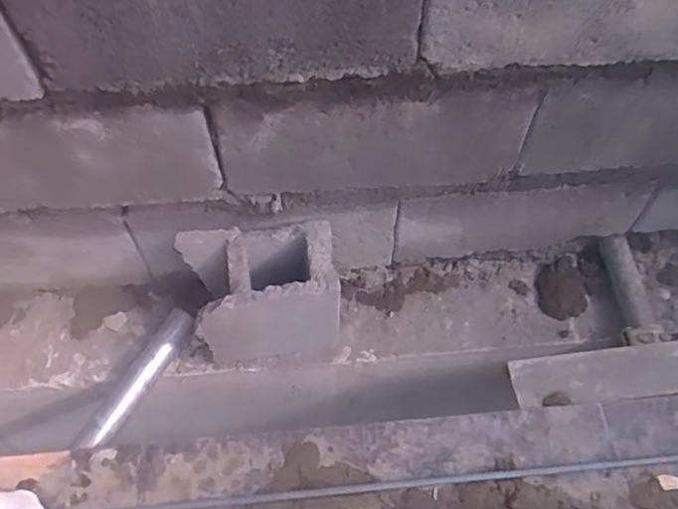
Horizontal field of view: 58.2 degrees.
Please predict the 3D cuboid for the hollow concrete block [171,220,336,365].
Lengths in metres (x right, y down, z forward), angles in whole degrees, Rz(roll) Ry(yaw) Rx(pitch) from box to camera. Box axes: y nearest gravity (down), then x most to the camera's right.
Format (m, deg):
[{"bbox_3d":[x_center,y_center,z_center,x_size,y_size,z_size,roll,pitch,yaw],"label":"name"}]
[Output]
[{"bbox_3d":[-0.111,0.060,0.897,0.203,0.175,0.137,-6,59,-4],"label":"hollow concrete block"}]

